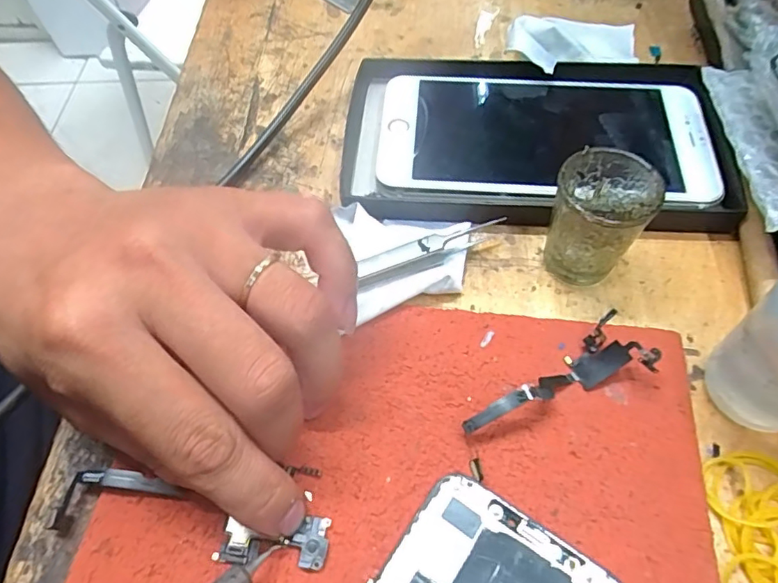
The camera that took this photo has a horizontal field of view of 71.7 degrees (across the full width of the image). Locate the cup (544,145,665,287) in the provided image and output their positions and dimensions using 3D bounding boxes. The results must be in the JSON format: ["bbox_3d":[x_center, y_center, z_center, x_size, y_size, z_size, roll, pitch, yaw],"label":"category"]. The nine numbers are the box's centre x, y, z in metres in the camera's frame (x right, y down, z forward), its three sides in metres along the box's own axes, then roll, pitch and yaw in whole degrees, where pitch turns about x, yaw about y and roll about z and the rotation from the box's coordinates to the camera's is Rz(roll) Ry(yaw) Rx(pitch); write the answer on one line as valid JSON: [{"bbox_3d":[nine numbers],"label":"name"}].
[{"bbox_3d":[0.080,-0.028,0.210,0.033,0.054,0.031,-2,59,3],"label":"cup"}]

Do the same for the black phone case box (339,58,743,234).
[{"bbox_3d":[0.065,-0.073,0.258,0.172,0.019,0.099,4,60,6],"label":"black phone case box"}]

